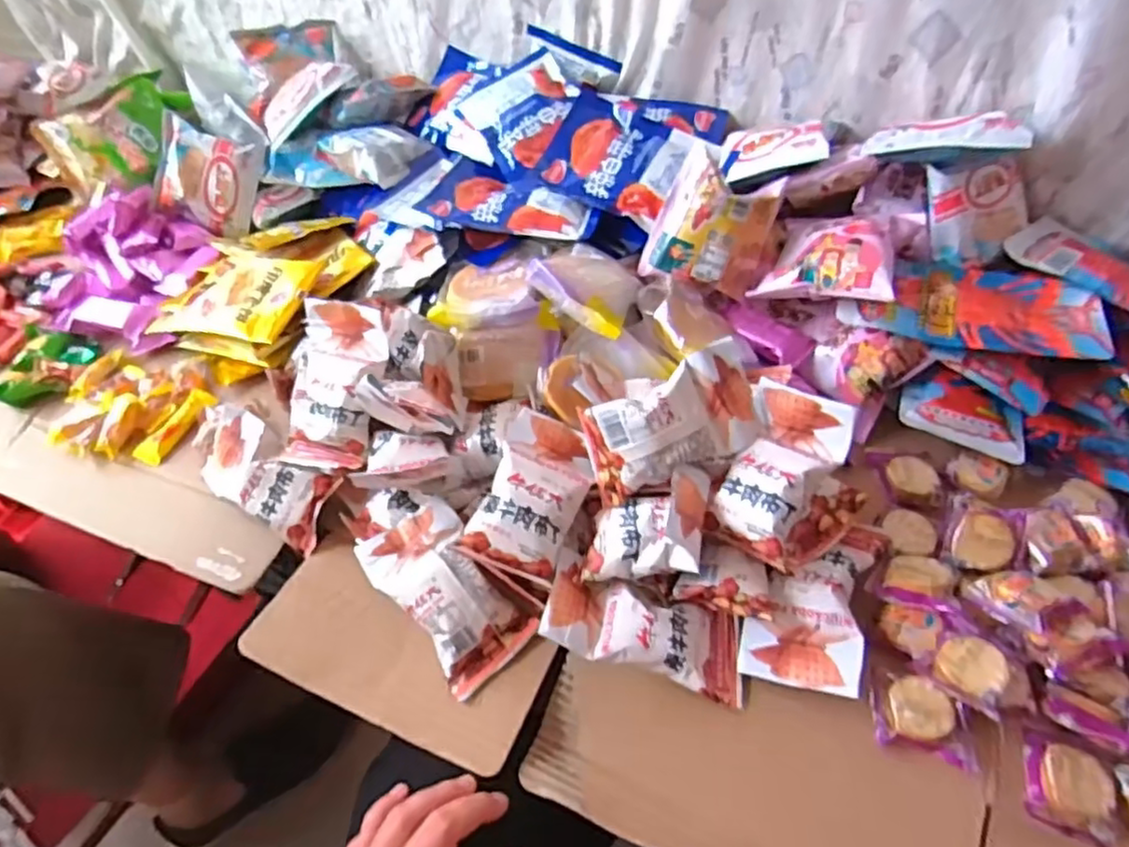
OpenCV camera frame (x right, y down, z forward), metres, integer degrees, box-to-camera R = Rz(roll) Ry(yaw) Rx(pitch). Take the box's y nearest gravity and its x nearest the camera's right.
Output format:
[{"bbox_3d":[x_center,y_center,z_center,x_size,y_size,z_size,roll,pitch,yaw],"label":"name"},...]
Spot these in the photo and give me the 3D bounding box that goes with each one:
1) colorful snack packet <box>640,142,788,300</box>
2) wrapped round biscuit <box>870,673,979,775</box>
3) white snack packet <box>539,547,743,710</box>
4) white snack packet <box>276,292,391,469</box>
[{"bbox_3d":[0.138,-0.181,0.620,0.102,0.115,0.057,23,24,13],"label":"colorful snack packet"},{"bbox_3d":[0.236,0.189,0.446,0.061,0.011,0.048,13,51,13],"label":"wrapped round biscuit"},{"bbox_3d":[0.059,0.139,0.479,0.146,0.025,0.070,21,51,-5],"label":"white snack packet"},{"bbox_3d":[-0.197,-0.032,0.573,0.091,0.026,0.136,11,92,21],"label":"white snack packet"}]

